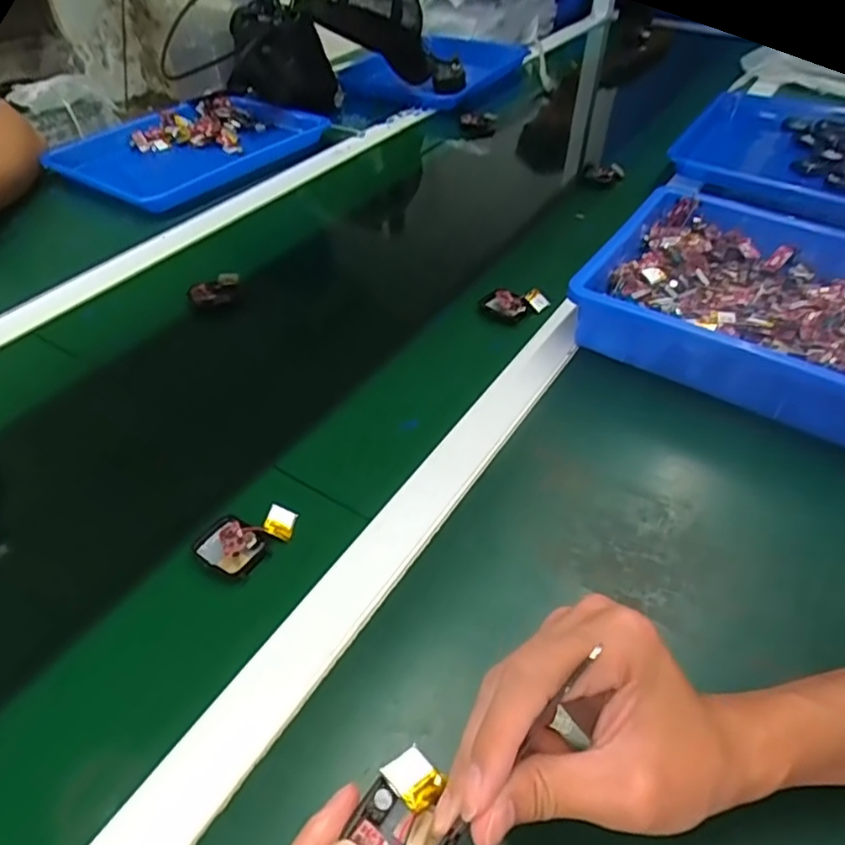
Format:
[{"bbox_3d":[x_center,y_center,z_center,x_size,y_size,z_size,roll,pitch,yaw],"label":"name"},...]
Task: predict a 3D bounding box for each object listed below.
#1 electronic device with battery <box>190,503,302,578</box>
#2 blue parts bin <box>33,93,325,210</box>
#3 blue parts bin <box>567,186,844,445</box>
[{"bbox_3d":[-0.118,0.074,0.415,0.045,0.017,0.062,27,51,24],"label":"electronic device with battery"},{"bbox_3d":[-0.340,-0.397,0.894,0.253,0.042,0.337,25,53,28],"label":"blue parts bin"},{"bbox_3d":[0.345,-0.089,0.552,0.375,0.070,0.262,24,49,22],"label":"blue parts bin"}]

